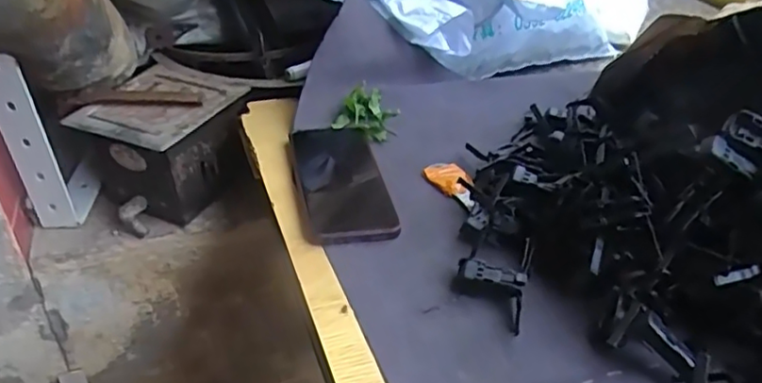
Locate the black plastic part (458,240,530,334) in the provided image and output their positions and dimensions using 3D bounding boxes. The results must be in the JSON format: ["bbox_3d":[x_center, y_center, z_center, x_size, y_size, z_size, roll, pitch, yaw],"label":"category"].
[{"bbox_3d":[0.083,0.065,0.456,0.050,0.022,0.083,12,35,10],"label":"black plastic part"}]

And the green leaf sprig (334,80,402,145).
[{"bbox_3d":[-0.016,-0.084,0.647,0.065,0.030,0.071,3,34,-4],"label":"green leaf sprig"}]

